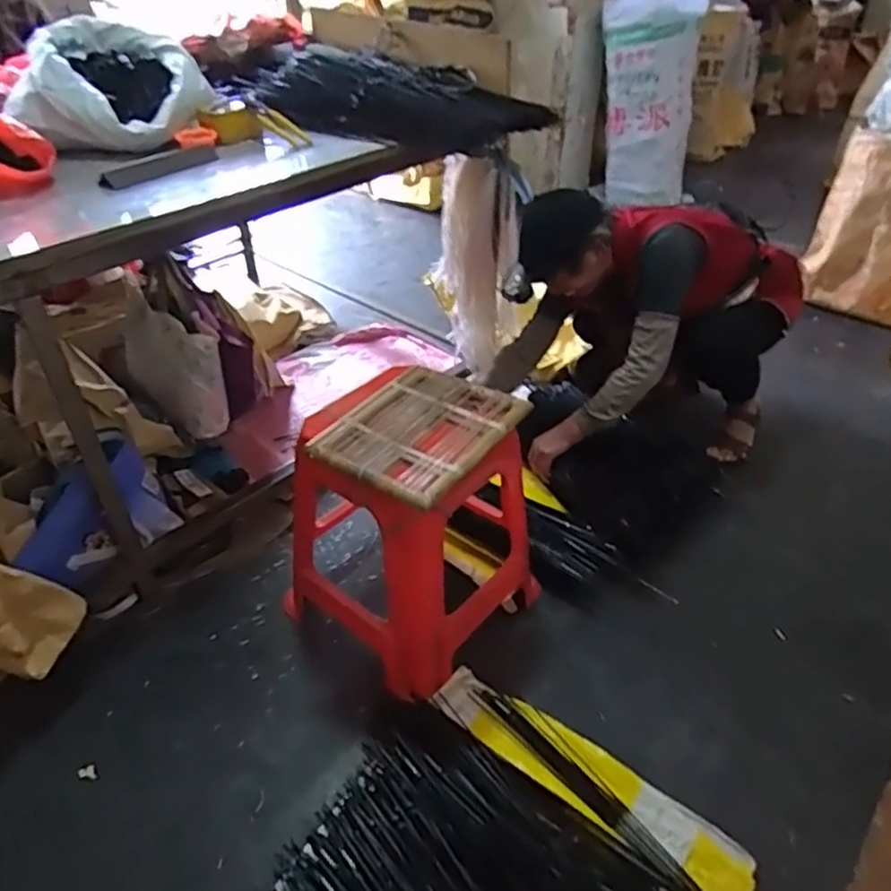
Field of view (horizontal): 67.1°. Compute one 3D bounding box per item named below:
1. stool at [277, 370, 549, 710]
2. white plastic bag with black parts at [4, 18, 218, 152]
[{"bbox_3d":[-0.066,0.124,1.210,0.346,0.427,0.346,29,47,32],"label":"stool"},{"bbox_3d":[-0.660,-0.712,1.332,0.367,0.177,0.300,-10,40,-13],"label":"white plastic bag with black parts"}]

